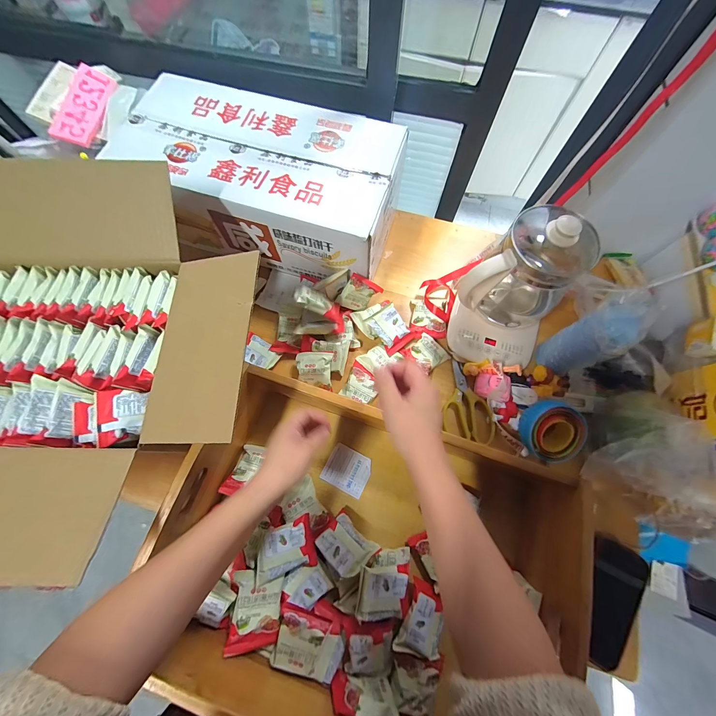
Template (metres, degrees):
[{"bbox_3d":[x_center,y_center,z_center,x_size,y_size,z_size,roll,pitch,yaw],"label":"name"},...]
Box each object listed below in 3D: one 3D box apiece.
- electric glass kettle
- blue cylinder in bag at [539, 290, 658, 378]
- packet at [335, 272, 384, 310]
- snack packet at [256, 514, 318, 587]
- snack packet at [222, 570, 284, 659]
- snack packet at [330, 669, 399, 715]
[{"bbox_3d":[0.270,-0.092,0.506,0.194,0.219,0.171,-37,75,-10],"label":"electric glass kettle"},{"bbox_3d":[0.375,-0.028,0.495,0.073,0.175,0.073,-28,79,-5],"label":"blue cylinder in bag"},{"bbox_3d":[0.003,-0.122,0.601,0.066,0.071,0.014,23,37,-23],"label":"packet"},{"bbox_3d":[-0.106,0.280,0.449,0.083,0.013,0.067,-4,74,-27],"label":"snack packet"},{"bbox_3d":[-0.141,0.349,0.423,0.065,0.015,0.091,12,73,-24],"label":"snack packet"},{"bbox_3d":[0.009,0.441,0.396,0.087,0.052,0.019,14,78,3],"label":"snack packet"}]

